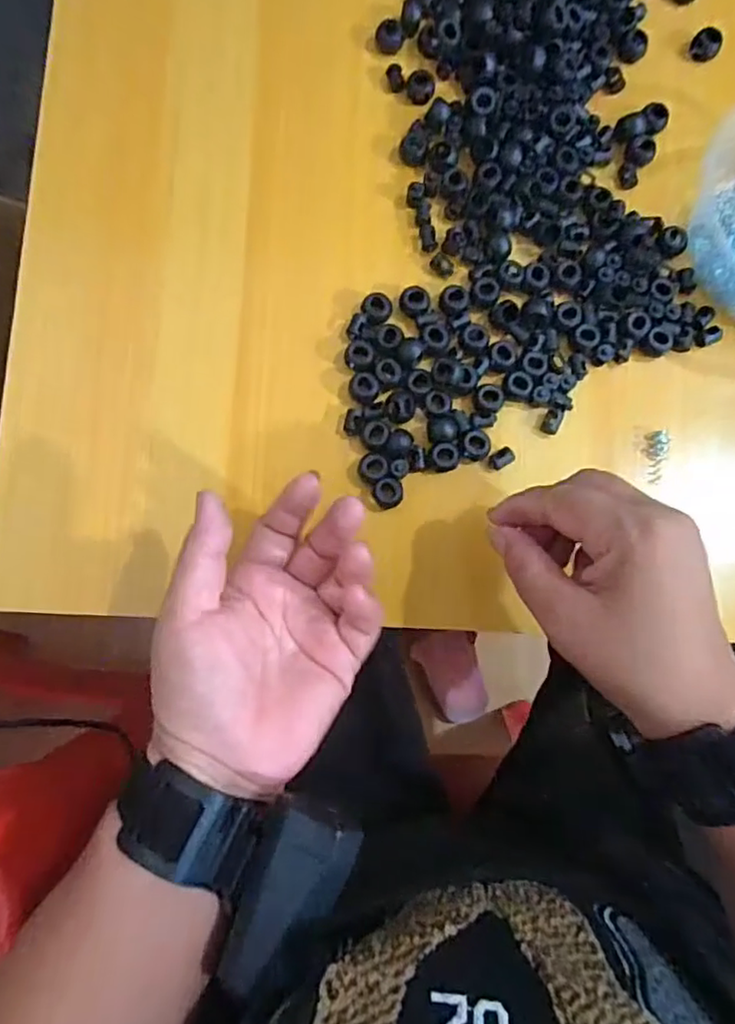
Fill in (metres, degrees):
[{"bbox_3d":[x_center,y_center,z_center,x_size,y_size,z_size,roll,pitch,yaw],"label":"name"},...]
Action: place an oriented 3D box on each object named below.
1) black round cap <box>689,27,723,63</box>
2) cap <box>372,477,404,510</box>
[{"bbox_3d":[0.214,-0.295,0.387,0.018,0.013,0.018,0,80,0],"label":"black round cap"},{"bbox_3d":[0.011,-0.011,0.338,0.016,0.011,0.015,0,82,-2],"label":"cap"}]

